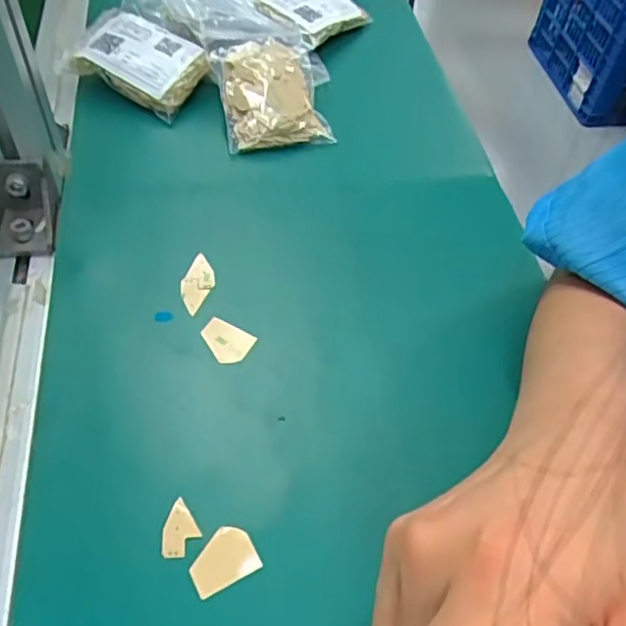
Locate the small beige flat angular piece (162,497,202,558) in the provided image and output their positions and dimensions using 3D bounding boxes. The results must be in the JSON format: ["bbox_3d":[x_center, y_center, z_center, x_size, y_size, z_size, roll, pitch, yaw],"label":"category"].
[{"bbox_3d":[-0.060,0.099,0.287,0.016,0.004,0.024,16,55,7],"label":"small beige flat angular piece"}]

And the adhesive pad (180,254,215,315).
[{"bbox_3d":[-0.069,-0.017,0.377,0.018,0.004,0.039,6,60,4],"label":"adhesive pad"}]

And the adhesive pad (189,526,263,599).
[{"bbox_3d":[-0.041,0.110,0.281,0.029,0.004,0.022,-23,49,-23],"label":"adhesive pad"}]

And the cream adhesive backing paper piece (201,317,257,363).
[{"bbox_3d":[-0.049,0.016,0.353,0.029,0.004,0.022,25,64,10],"label":"cream adhesive backing paper piece"}]

